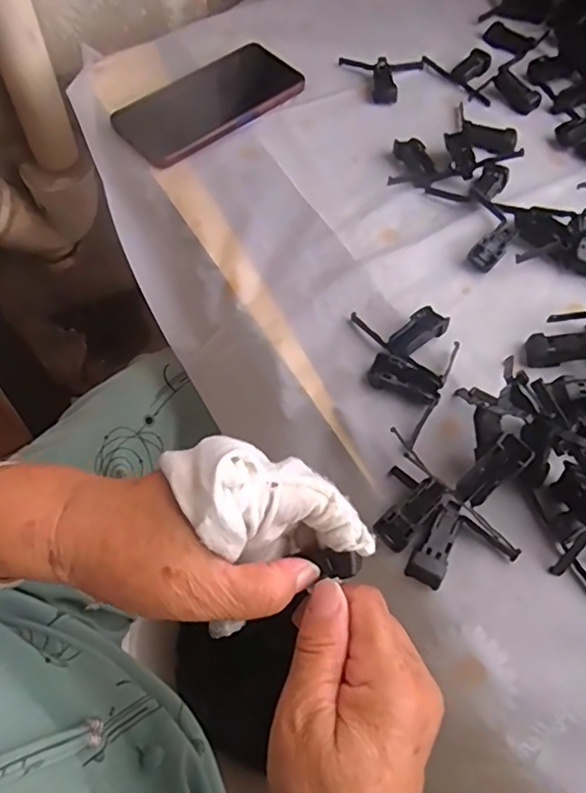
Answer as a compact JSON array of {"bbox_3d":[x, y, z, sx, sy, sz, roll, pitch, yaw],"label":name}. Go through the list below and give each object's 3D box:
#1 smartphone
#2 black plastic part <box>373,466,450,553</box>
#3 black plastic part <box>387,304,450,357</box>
[{"bbox_3d":[-0.070,-0.259,0.529,0.175,0.013,0.086,-34,66,-17],"label":"smartphone"},{"bbox_3d":[0.063,0.062,0.349,0.034,0.014,0.044,40,68,20],"label":"black plastic part"},{"bbox_3d":[0.085,-0.043,0.412,0.048,0.013,0.022,-37,67,-19],"label":"black plastic part"}]

